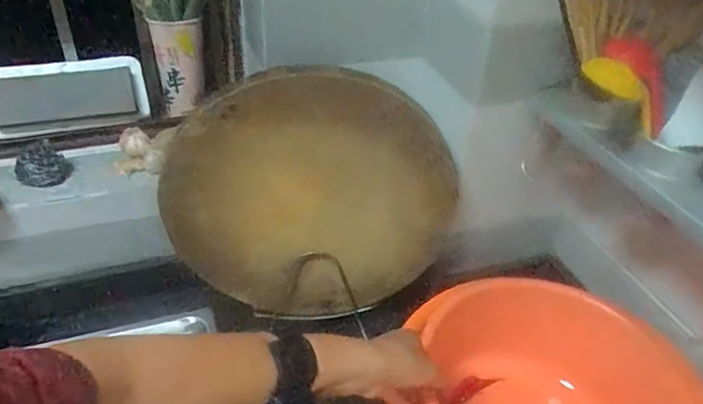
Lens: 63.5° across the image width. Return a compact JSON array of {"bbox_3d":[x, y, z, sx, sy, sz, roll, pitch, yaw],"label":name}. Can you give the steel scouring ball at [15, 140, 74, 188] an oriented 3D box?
[{"bbox_3d":[-0.413,-0.054,0.757,0.067,0.051,0.049,-17,43,-24],"label":"steel scouring ball"}]

